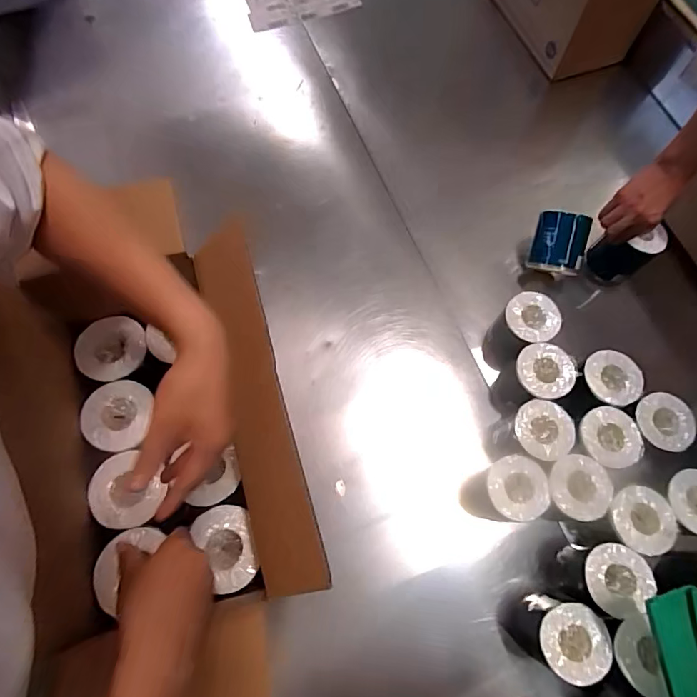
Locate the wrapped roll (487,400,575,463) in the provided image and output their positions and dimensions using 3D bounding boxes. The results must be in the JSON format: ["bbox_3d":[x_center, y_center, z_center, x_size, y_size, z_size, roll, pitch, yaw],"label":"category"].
[{"bbox_3d":[0.300,0.144,0.759,0.103,0.120,0.092,4,70,1],"label":"wrapped roll"}]

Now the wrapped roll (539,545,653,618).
[{"bbox_3d":[0.368,0.342,0.684,0.095,0.139,0.088,0,70,-1],"label":"wrapped roll"}]

